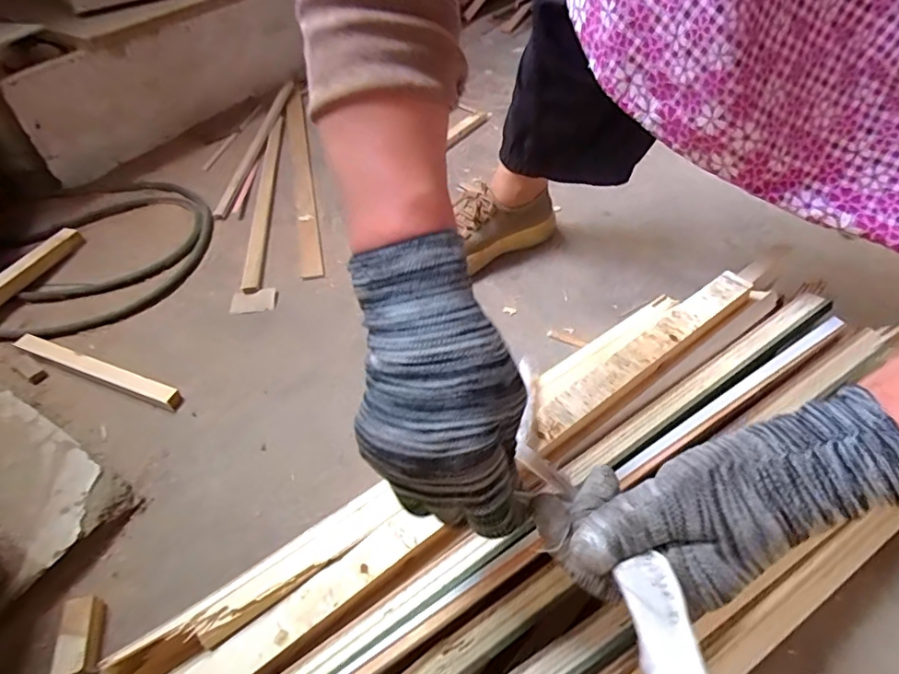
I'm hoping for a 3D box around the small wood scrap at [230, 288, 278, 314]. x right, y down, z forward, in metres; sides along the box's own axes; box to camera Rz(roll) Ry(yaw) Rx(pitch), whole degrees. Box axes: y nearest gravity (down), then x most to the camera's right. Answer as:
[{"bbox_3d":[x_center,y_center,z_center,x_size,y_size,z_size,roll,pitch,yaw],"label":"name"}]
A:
[{"bbox_3d":[-0.272,-0.052,0.738,0.062,0.006,0.036,-5,47,-1],"label":"small wood scrap"}]

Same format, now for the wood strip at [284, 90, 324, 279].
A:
[{"bbox_3d":[-0.275,-0.323,0.978,0.042,0.016,0.640,-12,48,-8],"label":"wood strip"}]

